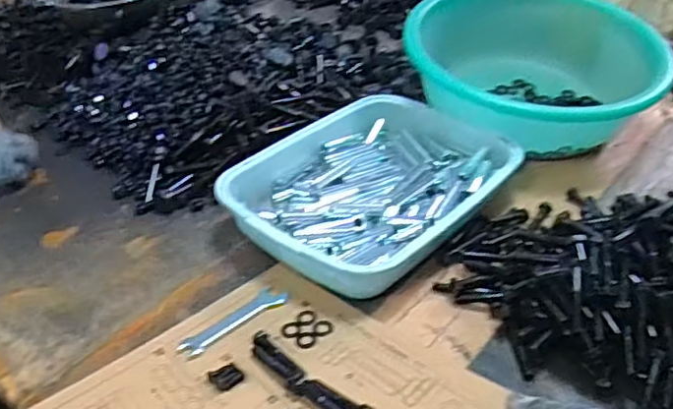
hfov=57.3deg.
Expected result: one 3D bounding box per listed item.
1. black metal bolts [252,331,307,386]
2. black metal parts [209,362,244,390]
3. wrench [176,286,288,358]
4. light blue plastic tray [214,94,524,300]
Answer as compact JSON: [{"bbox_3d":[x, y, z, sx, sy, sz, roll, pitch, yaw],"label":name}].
[{"bbox_3d":[-0.051,0.133,0.527,0.020,0.011,0.067,-25,43,-29],"label":"black metal bolts"},{"bbox_3d":[-0.093,0.144,0.518,0.024,0.009,0.021,-23,42,-27],"label":"black metal parts"},{"bbox_3d":[-0.095,0.109,0.577,0.110,0.007,0.029,-30,46,-34],"label":"wrench"},{"bbox_3d":[0.044,-0.029,0.722,0.237,0.055,0.332,26,44,32],"label":"light blue plastic tray"}]

